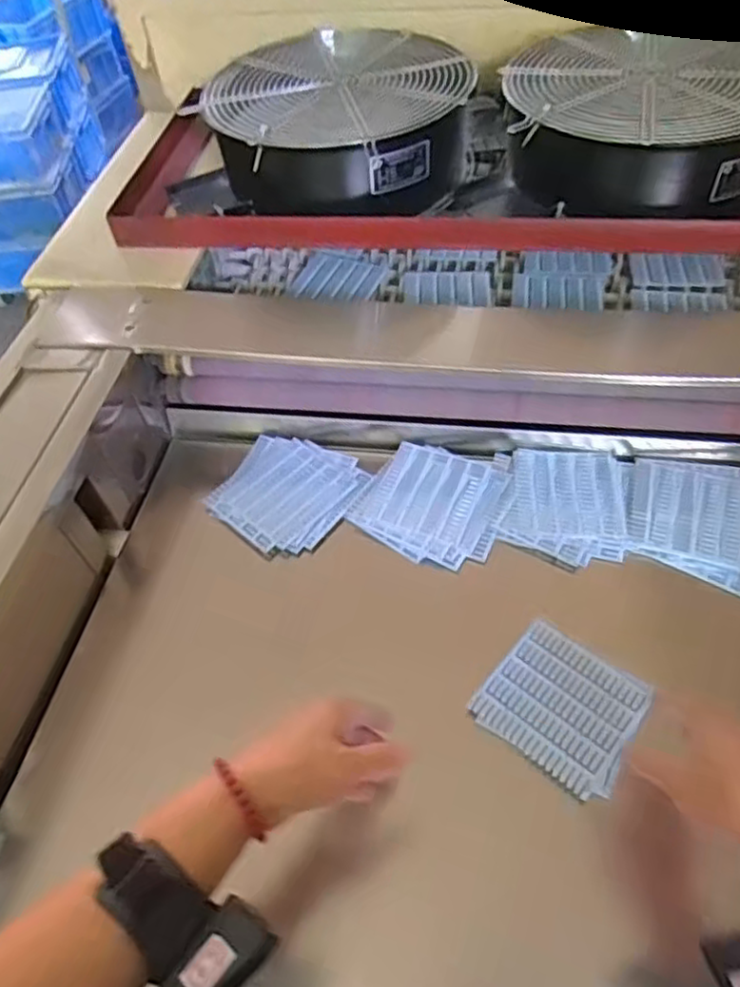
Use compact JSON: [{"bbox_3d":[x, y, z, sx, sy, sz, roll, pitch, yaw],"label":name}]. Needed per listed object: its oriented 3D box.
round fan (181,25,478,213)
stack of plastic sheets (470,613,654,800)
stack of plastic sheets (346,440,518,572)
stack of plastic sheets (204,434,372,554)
[{"bbox_3d":[-0.034,-0.461,0.832,0.311,0.124,0.282,4,54,8],"label":"round fan"},{"bbox_3d":[0.158,0.170,0.540,0.115,0.017,0.106,32,62,26],"label":"stack of plastic sheets"},{"bbox_3d":[0.069,0.004,0.695,0.143,0.012,0.145,19,57,19],"label":"stack of plastic sheets"},{"bbox_3d":[-0.088,-0.004,0.710,0.138,0.011,0.138,25,59,22],"label":"stack of plastic sheets"}]

